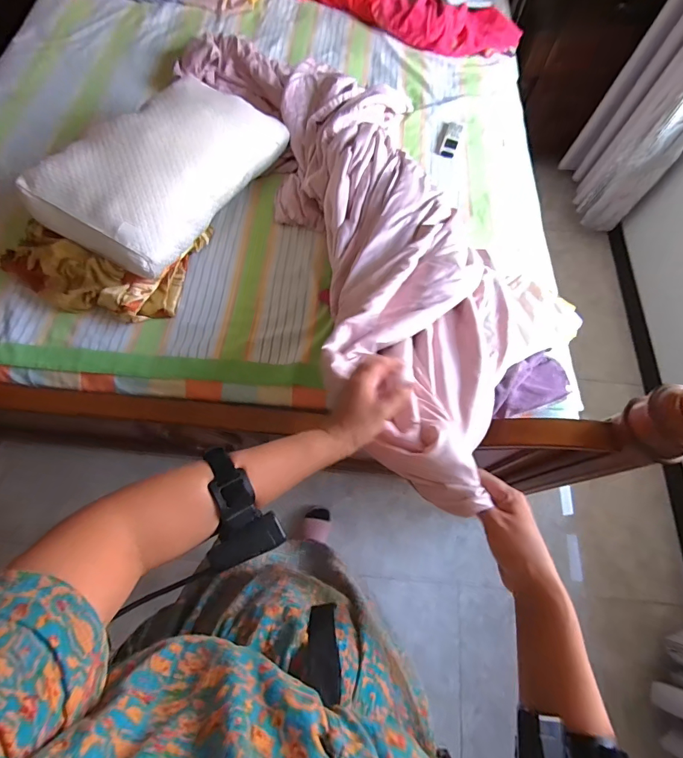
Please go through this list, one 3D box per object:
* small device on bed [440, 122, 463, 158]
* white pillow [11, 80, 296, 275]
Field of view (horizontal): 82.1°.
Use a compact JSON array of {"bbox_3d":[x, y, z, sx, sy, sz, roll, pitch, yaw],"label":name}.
[{"bbox_3d":[0.345,-0.748,1.223,0.048,0.012,0.154,18,68,5],"label":"small device on bed"},{"bbox_3d":[-0.403,-0.515,0.925,0.307,0.142,0.574,25,68,8],"label":"white pillow"}]

